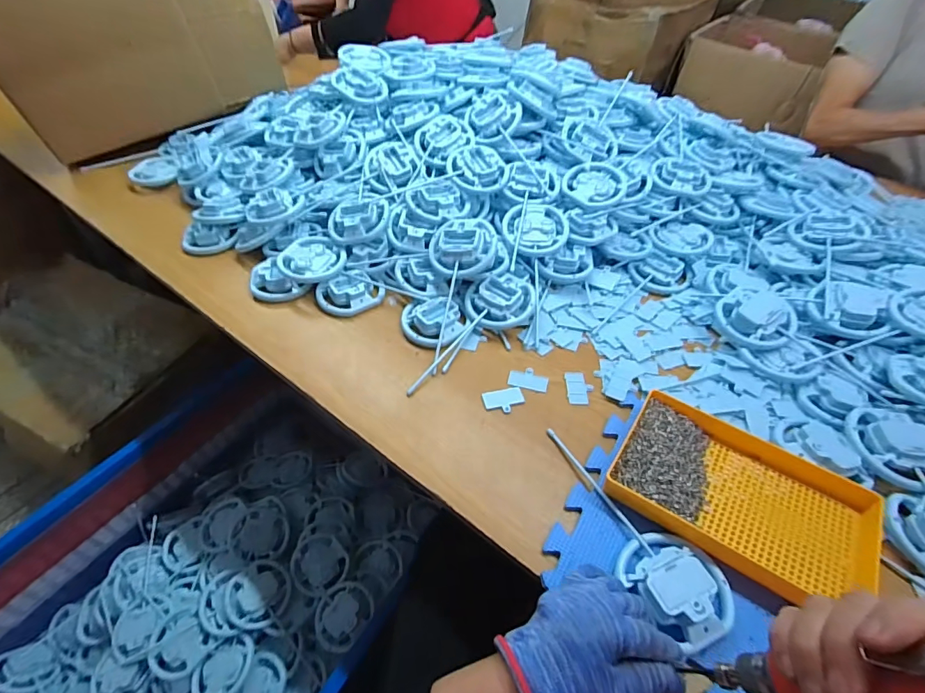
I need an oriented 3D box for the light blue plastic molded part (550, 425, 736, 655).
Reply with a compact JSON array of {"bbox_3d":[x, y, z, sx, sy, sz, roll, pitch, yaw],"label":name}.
[{"bbox_3d":[0.179,0.187,0.496,0.088,0.036,0.248,-18,42,-17],"label":"light blue plastic molded part"}]

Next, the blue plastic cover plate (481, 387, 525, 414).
[{"bbox_3d":[0.054,0.070,0.596,0.054,0.005,0.035,-5,48,-6],"label":"blue plastic cover plate"}]

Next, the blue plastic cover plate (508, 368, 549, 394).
[{"bbox_3d":[0.090,0.043,0.622,0.052,0.004,0.034,10,48,7],"label":"blue plastic cover plate"}]

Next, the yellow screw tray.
[{"bbox_3d":[0.297,0.162,0.491,0.255,0.038,0.164,27,53,21],"label":"yellow screw tray"}]

